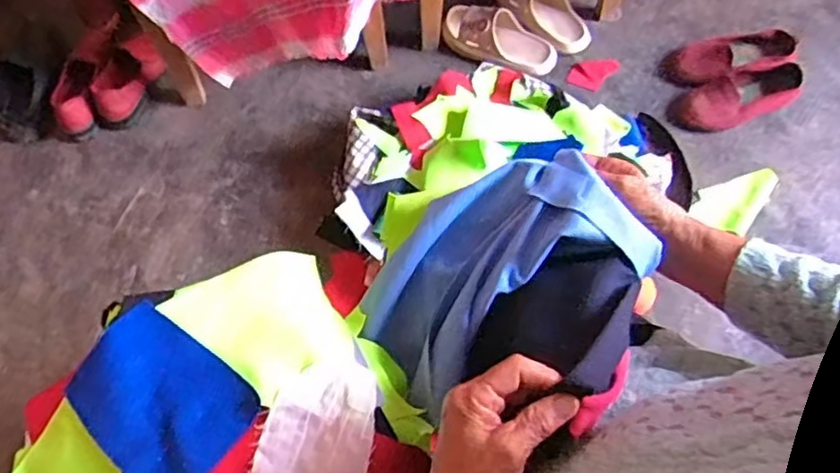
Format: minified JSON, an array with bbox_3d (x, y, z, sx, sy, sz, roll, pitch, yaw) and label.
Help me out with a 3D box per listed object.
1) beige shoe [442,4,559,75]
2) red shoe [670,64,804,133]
[{"bbox_3d":[0.148,-0.370,1.242,0.221,0.063,0.097,23,67,12],"label":"beige shoe"},{"bbox_3d":[0.549,-0.243,1.166,0.225,0.055,0.091,-17,65,-7],"label":"red shoe"}]

